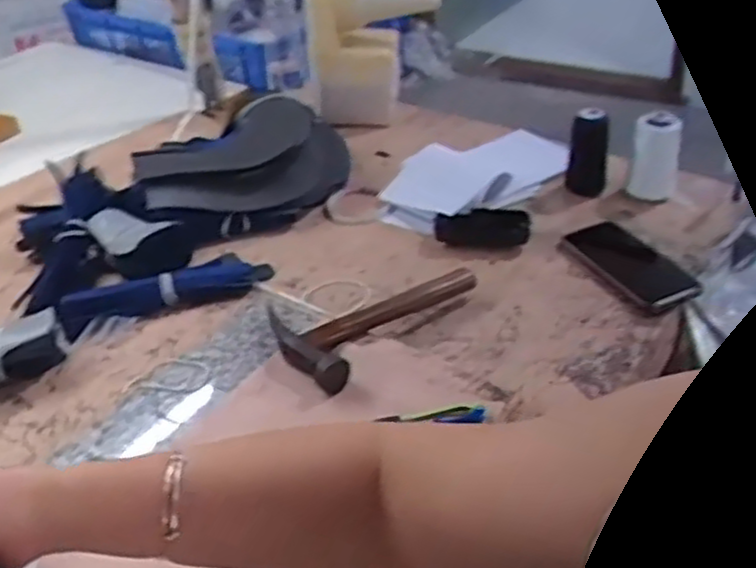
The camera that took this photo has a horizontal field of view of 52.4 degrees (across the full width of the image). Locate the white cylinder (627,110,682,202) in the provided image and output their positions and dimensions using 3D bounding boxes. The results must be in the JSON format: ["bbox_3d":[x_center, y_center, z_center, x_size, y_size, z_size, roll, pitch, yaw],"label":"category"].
[{"bbox_3d":[0.355,-0.170,0.988,0.057,0.100,0.058,8,38,12],"label":"white cylinder"}]

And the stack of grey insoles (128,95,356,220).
[{"bbox_3d":[-0.158,-0.155,0.982,0.287,0.091,0.158,-19,38,-20],"label":"stack of grey insoles"}]

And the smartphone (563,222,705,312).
[{"bbox_3d":[0.284,-0.026,0.857,0.090,0.013,0.162,-16,39,-18],"label":"smartphone"}]

